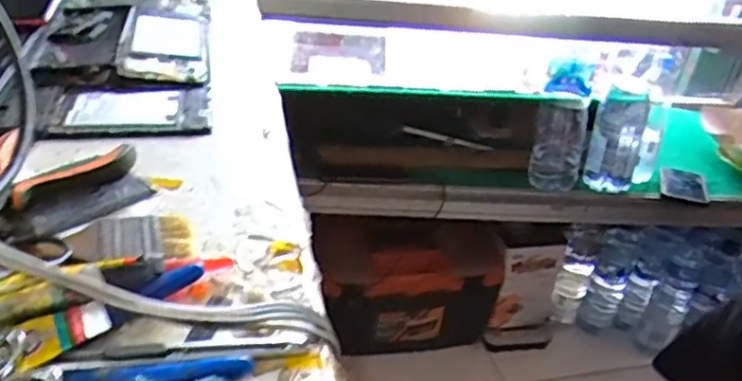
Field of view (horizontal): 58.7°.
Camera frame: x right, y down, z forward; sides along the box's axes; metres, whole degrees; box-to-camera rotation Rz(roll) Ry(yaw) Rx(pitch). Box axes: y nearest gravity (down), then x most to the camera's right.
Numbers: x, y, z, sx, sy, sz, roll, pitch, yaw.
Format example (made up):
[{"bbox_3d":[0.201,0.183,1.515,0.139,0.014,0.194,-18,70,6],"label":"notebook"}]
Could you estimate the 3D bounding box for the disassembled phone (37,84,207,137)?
[{"bbox_3d":[-0.193,-0.064,0.523,0.128,0.008,0.087,-6,35,-18],"label":"disassembled phone"}]

